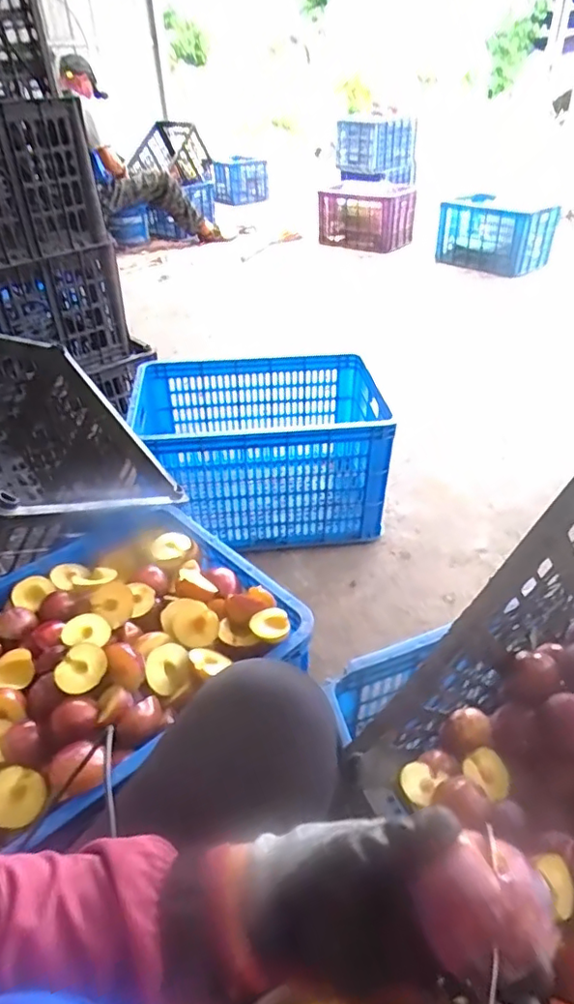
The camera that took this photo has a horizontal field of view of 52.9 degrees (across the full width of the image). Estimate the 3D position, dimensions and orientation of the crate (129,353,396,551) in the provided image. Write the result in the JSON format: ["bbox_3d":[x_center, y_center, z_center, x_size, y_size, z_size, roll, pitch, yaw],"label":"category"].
[{"bbox_3d":[-0.054,-0.121,1.391,0.554,0.326,0.357,-10,38,-8],"label":"crate"}]

